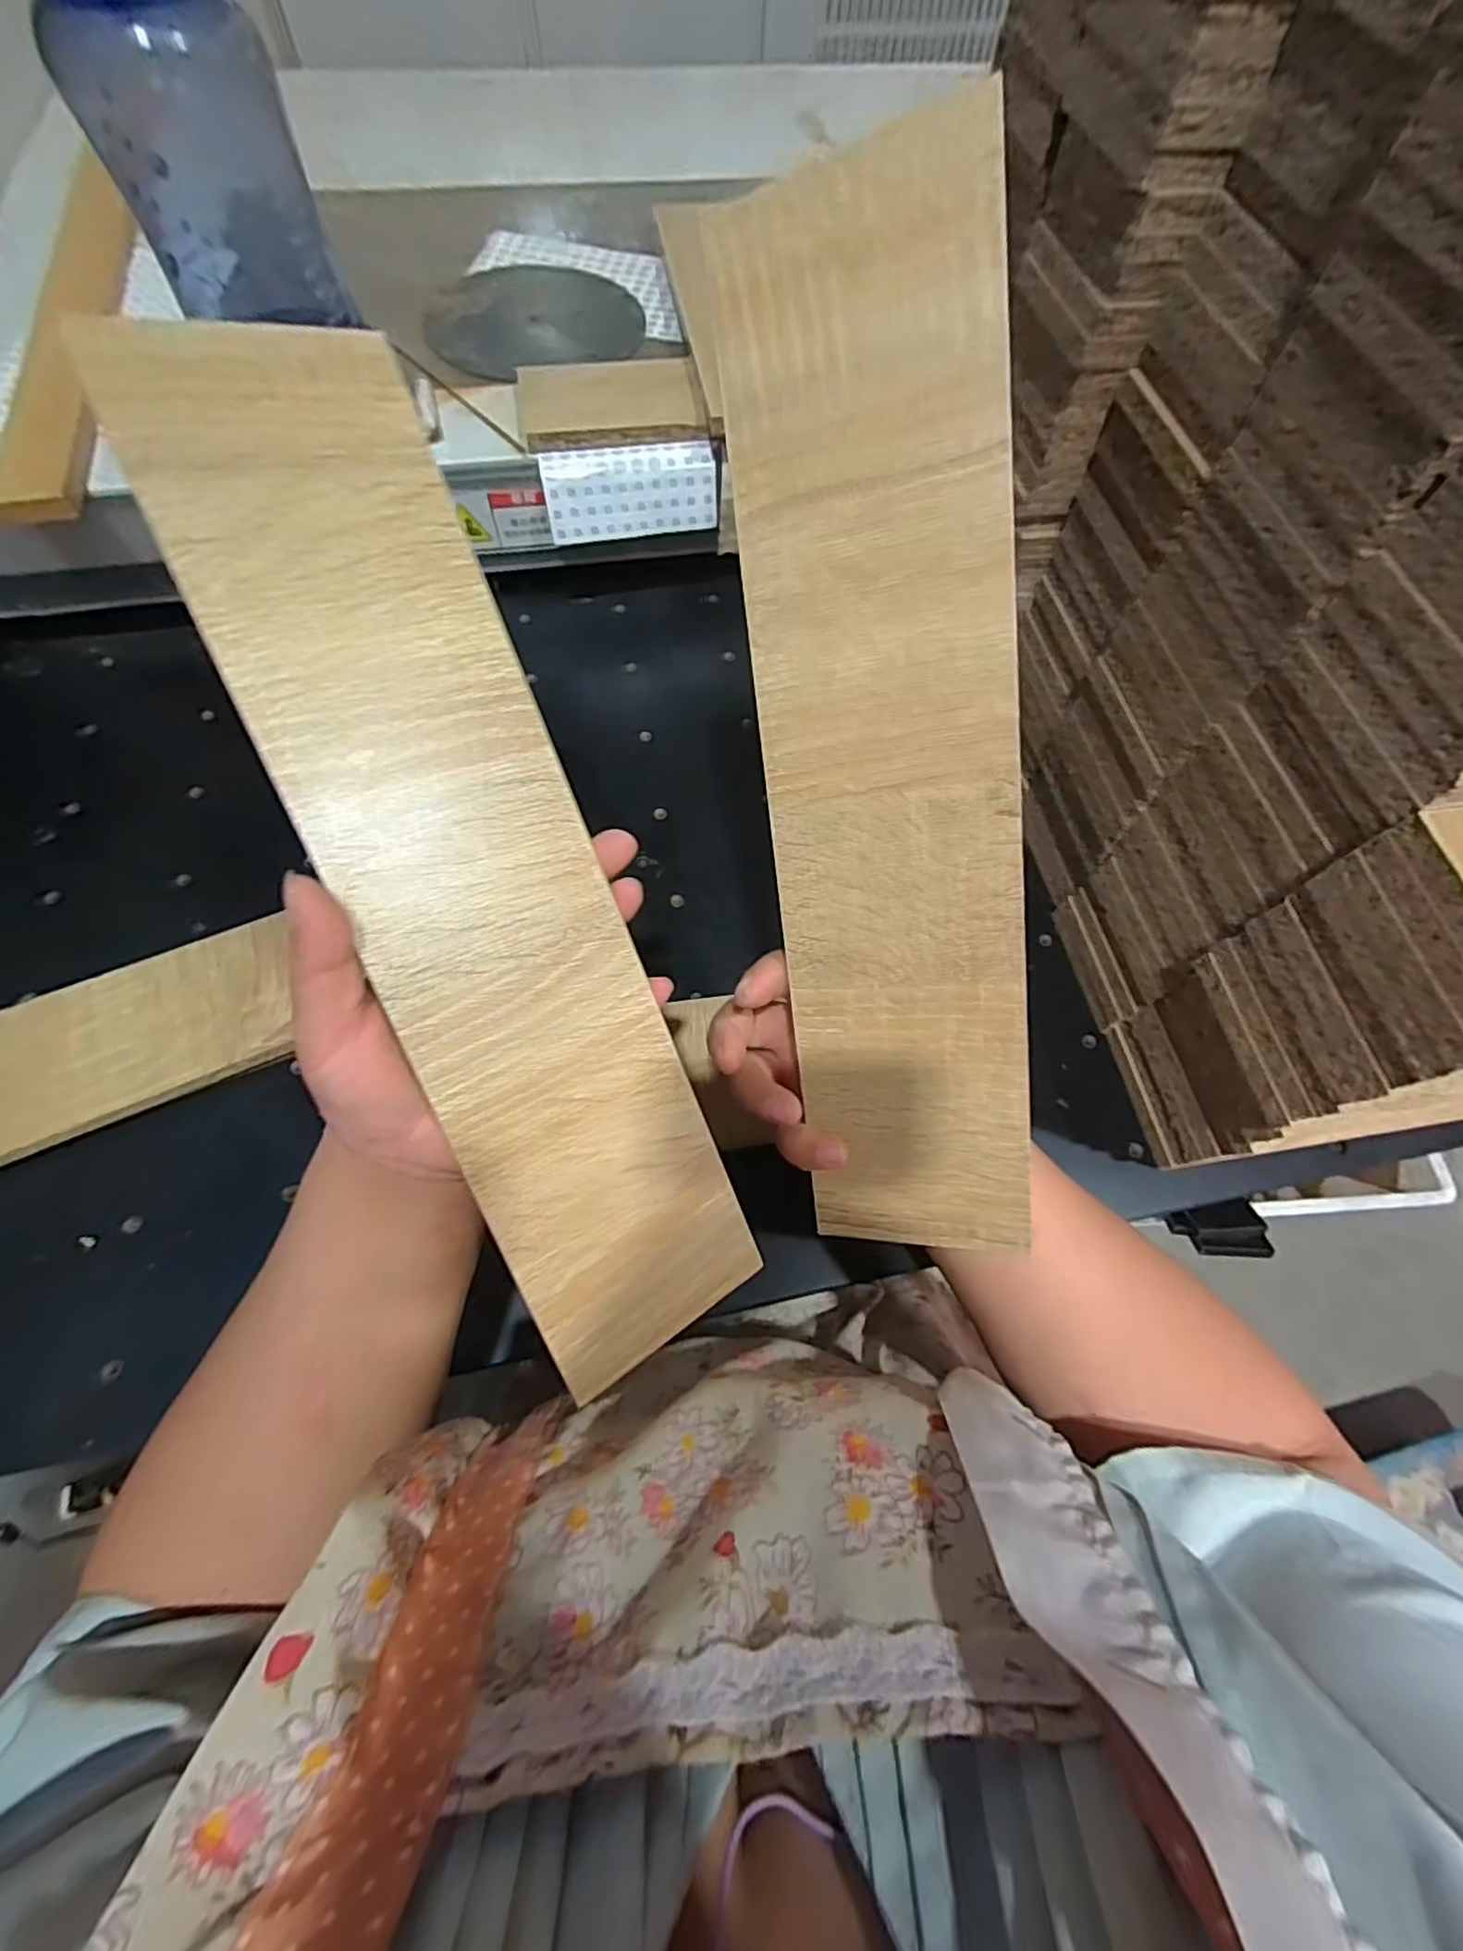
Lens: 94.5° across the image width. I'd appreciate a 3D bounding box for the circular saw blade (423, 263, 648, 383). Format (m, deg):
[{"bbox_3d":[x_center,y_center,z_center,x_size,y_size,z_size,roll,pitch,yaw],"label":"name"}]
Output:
[{"bbox_3d":[-0.168,-0.556,0.573,0.172,0.010,0.175,1,66,-2],"label":"circular saw blade"}]

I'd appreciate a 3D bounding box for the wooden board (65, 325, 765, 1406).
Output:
[{"bbox_3d":[-0.086,-0.027,0.245,0.091,0.005,0.365,-27,102,-28],"label":"wooden board"}]

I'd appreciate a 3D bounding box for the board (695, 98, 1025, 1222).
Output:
[{"bbox_3d":[0.058,-0.065,0.248,0.088,0.004,0.366,-3,105,21],"label":"board"}]

